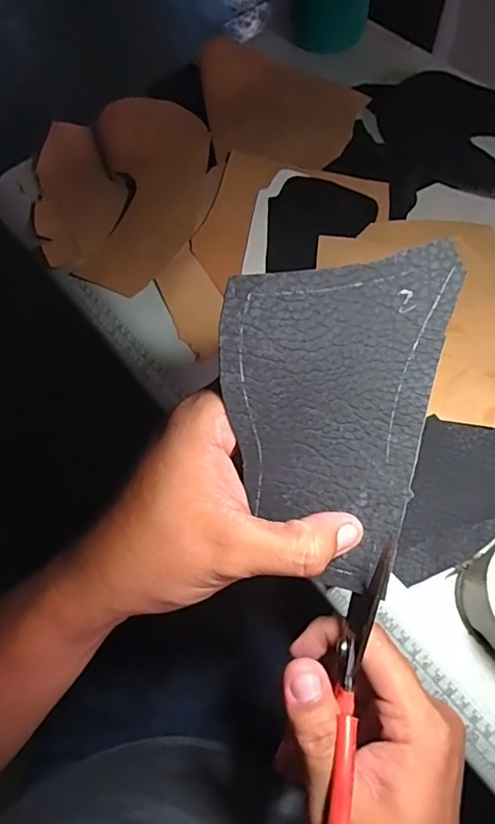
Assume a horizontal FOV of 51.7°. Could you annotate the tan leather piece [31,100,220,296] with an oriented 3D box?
[{"bbox_3d":[-0.125,-0.222,0.495,0.193,0.045,0.225,-24,65,-8],"label":"tan leather piece"}]

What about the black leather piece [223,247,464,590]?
[{"bbox_3d":[0.033,-0.002,0.234,0.100,0.017,0.154,11,100,-11],"label":"black leather piece"}]

